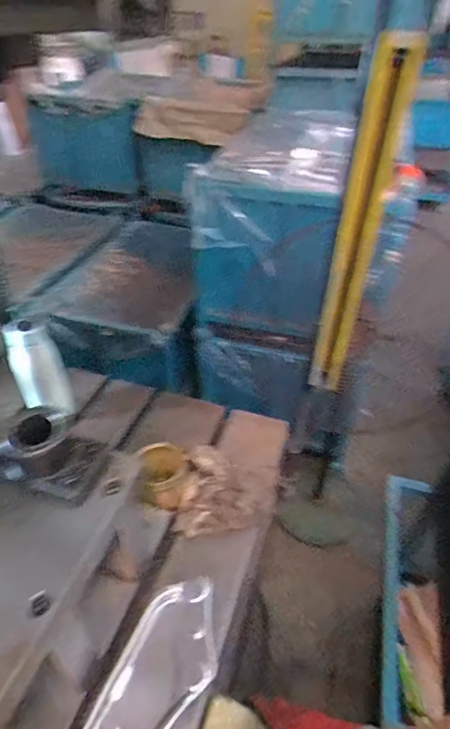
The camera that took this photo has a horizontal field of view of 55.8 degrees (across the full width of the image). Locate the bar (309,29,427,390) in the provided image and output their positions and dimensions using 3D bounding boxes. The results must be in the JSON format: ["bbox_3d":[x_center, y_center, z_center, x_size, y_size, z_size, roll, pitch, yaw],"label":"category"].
[{"bbox_3d":[0.211,-0.178,0.694,0.063,0.562,0.064,13,41,15],"label":"bar"}]

